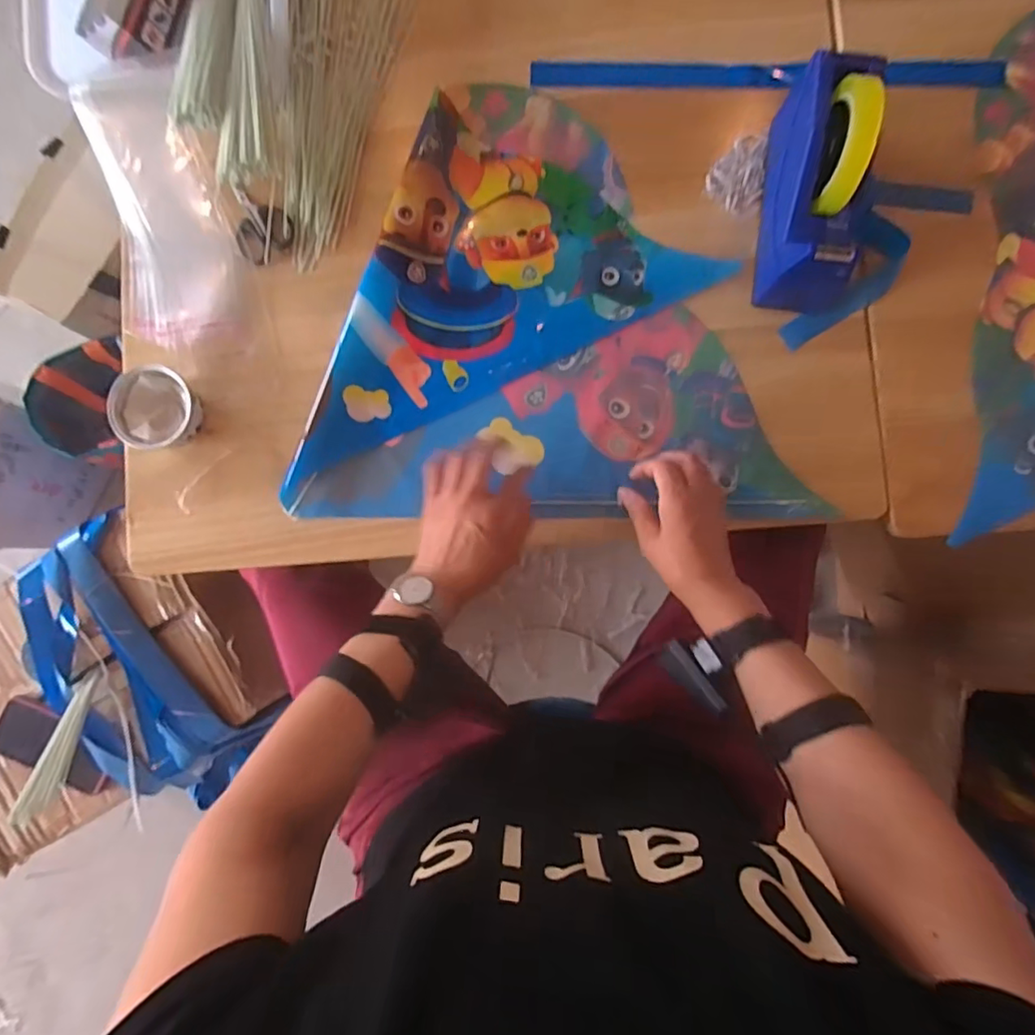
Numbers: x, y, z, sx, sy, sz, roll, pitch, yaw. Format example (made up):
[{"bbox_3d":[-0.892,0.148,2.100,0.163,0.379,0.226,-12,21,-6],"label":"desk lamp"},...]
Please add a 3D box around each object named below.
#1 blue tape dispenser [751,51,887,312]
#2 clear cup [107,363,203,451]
[{"bbox_3d":[0.289,-0.318,0.546,0.072,0.133,0.211,7,86,1],"label":"blue tape dispenser"},{"bbox_3d":[-0.366,-0.109,0.581,0.081,0.039,0.082,0,86,0],"label":"clear cup"}]

